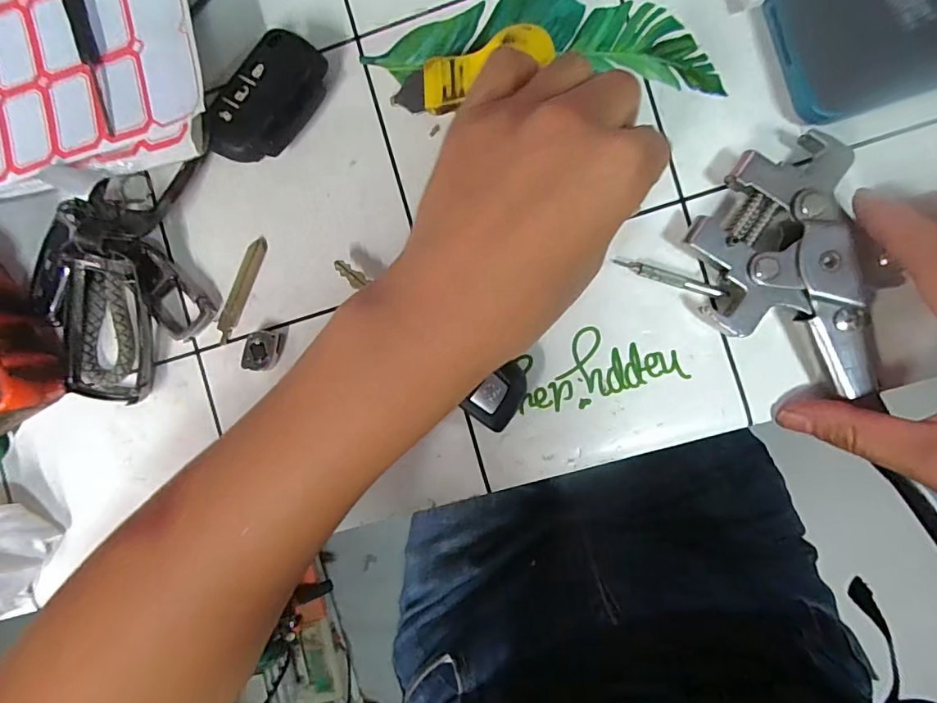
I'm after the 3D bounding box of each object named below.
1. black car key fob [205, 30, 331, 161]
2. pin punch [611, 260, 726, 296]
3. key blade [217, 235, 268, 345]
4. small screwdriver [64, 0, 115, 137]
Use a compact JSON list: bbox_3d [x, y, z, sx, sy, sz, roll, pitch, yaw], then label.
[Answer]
[{"bbox_3d":[-0.091,-0.115,0.224,0.036,0.018,0.063,31,94,3],"label":"black car key fob"},{"bbox_3d":[0.090,-0.033,0.216,0.050,0.004,0.005,19,93,4],"label":"pin punch"},{"bbox_3d":[-0.112,-0.030,0.237,0.009,0.004,0.054,23,93,4],"label":"key blade"},{"bbox_3d":[-0.169,-0.136,0.214,0.007,0.004,0.082,-17,90,5],"label":"small screwdriver"}]

